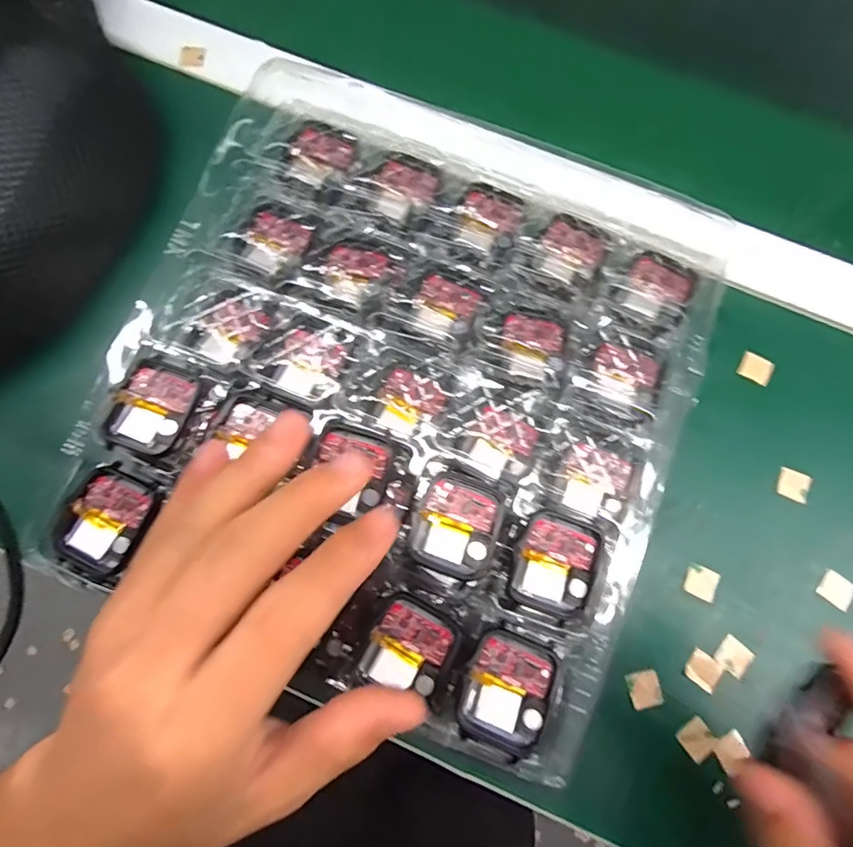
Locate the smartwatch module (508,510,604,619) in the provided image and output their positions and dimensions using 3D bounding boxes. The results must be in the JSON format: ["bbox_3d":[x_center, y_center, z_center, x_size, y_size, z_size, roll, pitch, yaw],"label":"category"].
[{"bbox_3d":[0.058,0.062,0.222,0.035,0.008,0.041,19,77,4],"label":"smartwatch module"}]

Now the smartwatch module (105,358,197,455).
[{"bbox_3d":[-0.128,-0.008,0.233,0.032,0.006,0.042,20,78,4],"label":"smartwatch module"}]

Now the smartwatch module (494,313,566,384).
[{"bbox_3d":[0.053,-0.037,0.252,0.034,0.010,0.032,13,77,2],"label":"smartwatch module"}]

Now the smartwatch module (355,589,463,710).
[{"bbox_3d":[-0.007,0.097,0.215,0.036,0.005,0.038,25,78,5],"label":"smartwatch module"}]

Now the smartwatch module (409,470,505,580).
[{"bbox_3d":[0.014,0.045,0.224,0.036,0.005,0.043,20,78,4],"label":"smartwatch module"}]

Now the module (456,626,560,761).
[{"bbox_3d":[0.034,0.114,0.213,0.035,0.005,0.045,24,78,5],"label":"module"}]

